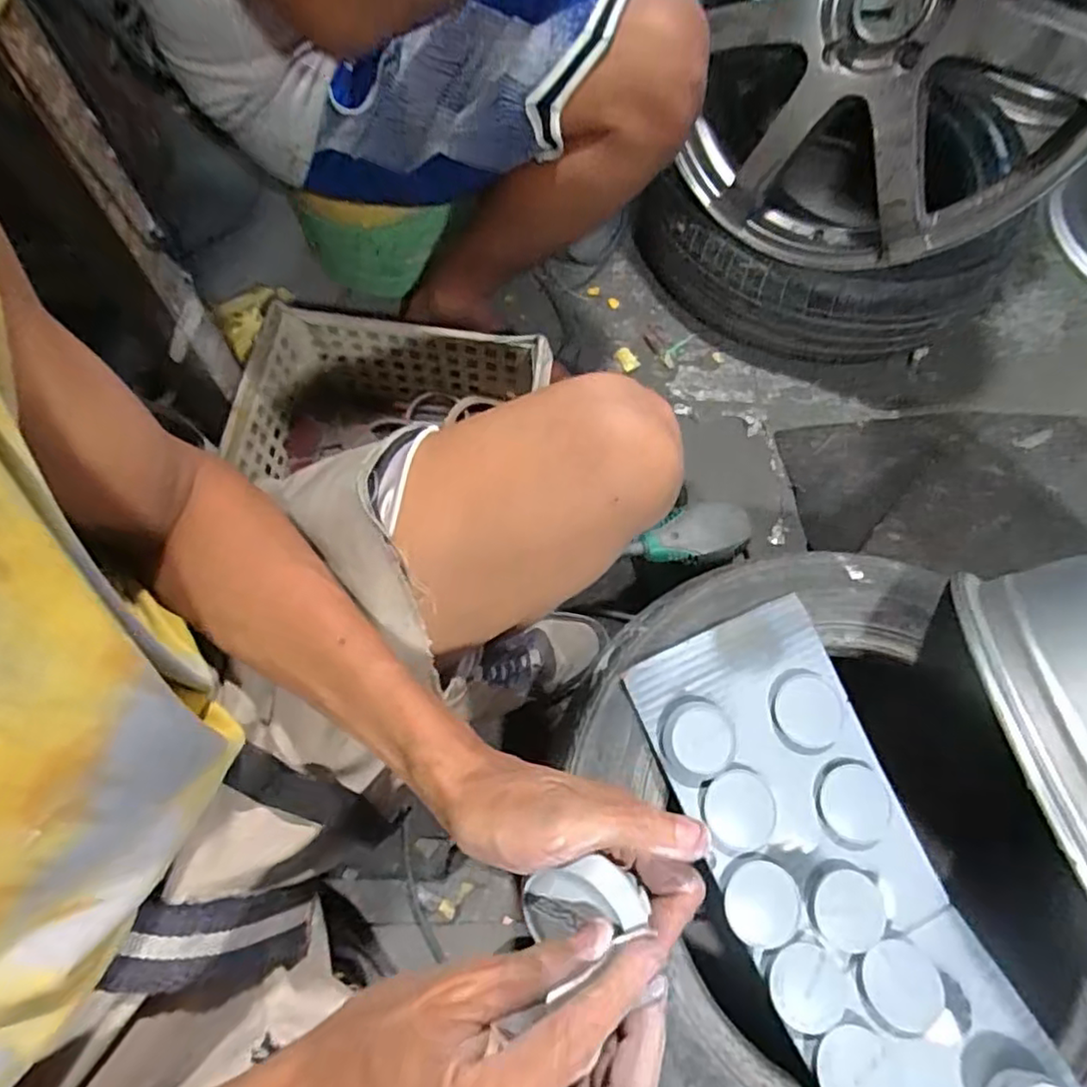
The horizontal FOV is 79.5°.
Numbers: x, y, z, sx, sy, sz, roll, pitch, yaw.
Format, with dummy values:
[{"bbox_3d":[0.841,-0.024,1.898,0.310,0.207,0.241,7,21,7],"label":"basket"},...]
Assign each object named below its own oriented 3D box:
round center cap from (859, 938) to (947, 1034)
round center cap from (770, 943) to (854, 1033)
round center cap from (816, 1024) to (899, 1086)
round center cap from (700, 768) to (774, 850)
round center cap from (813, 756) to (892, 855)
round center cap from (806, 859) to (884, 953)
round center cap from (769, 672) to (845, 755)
[{"bbox_3d":[0.275,0.337,0.499,0.059,0.010,0.055,0,68,-1],"label":"round center cap"},{"bbox_3d":[0.204,0.337,0.497,0.061,0.009,0.055,10,69,3],"label":"round center cap"},{"bbox_3d":[0.225,0.381,0.468,0.054,0.011,0.056,0,68,-1],"label":"round center cap"},{"bbox_3d":[0.162,0.218,0.539,0.063,0.013,0.060,0,68,-1],"label":"round center cap"},{"bbox_3d":[0.260,0.219,0.550,0.061,0.010,0.069,8,69,2],"label":"round center cap"},{"bbox_3d":[0.241,0.287,0.519,0.058,0.010,0.060,0,68,-1],"label":"round center cap"},{"bbox_3d":[0.226,0.144,0.563,0.064,0.012,0.066,0,68,-1],"label":"round center cap"}]

